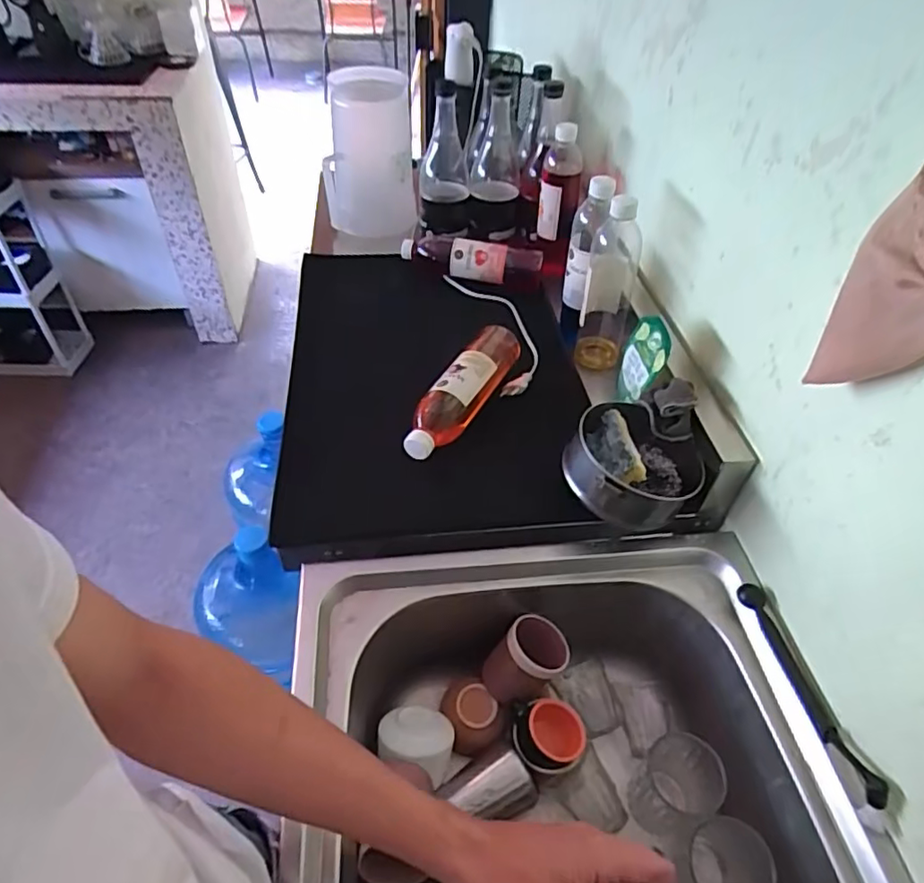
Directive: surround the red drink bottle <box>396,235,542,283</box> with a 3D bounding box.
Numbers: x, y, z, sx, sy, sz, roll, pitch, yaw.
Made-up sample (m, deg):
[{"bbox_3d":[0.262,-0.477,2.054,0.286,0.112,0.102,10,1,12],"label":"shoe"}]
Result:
[{"bbox_3d":[0.014,-0.305,0.995,0.226,0.056,0.068,0,46,-2],"label":"red drink bottle"}]

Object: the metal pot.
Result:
[{"bbox_3d":[0.184,0.025,0.665,0.126,0.058,0.138,1,46,-1],"label":"metal pot"}]

